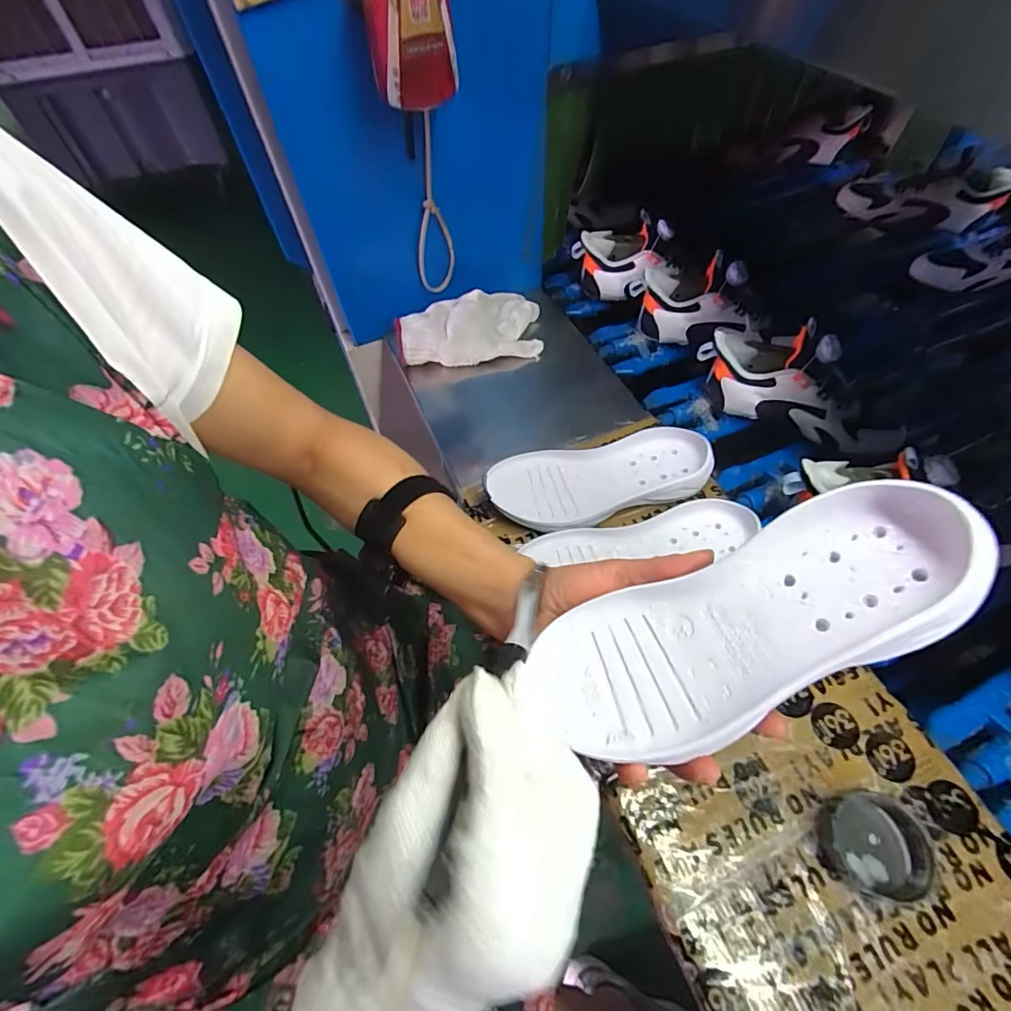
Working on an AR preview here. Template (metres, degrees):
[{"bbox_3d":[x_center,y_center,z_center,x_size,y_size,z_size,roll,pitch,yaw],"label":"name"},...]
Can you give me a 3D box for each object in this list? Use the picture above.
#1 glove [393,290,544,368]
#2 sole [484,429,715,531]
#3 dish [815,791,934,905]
[{"bbox_3d":[-0.043,-0.222,0.615,0.180,0.024,0.092,-9,77,-12],"label":"glove"},{"bbox_3d":[0.094,-0.026,0.486,0.217,0.033,0.091,-5,55,-5],"label":"sole"},{"bbox_3d":[0.248,0.227,0.329,0.061,0.024,0.060,1,55,-1],"label":"dish"}]

